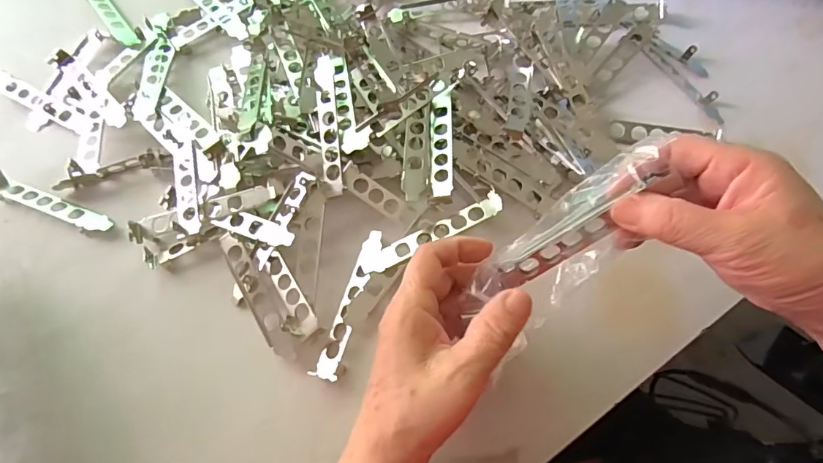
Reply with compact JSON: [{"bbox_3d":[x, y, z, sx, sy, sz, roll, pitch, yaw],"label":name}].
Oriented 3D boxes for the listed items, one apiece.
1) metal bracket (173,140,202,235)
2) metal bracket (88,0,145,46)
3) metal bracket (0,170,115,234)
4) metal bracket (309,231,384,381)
[{"bbox_3d":[-0.191,-0.037,0.393,0.017,0.015,0.085,-13,70,-3],"label":"metal bracket"},{"bbox_3d":[-0.322,-0.235,0.479,0.025,0.016,0.116,-41,74,-12],"label":"metal bracket"},{"bbox_3d":[-0.317,-0.023,0.400,0.118,0.022,0.020,19,72,9],"label":"metal bracket"},{"bbox_3d":[-0.045,0.055,0.355,0.022,0.011,0.120,18,72,8],"label":"metal bracket"}]

